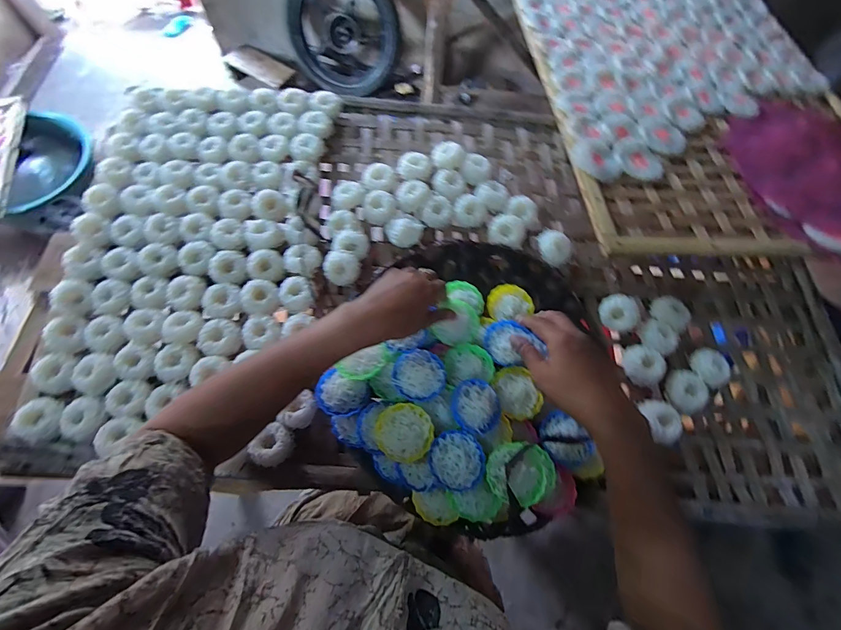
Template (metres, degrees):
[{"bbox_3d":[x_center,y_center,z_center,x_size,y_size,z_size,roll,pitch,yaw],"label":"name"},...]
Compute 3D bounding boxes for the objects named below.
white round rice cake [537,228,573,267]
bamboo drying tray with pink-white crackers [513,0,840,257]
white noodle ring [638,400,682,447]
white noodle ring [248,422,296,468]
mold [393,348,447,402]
[{"bbox_3d":[0.200,-0.100,0.566,0.046,0.026,0.055,-26,69,-13],"label":"white round rice cake"},{"bbox_3d":[0.513,-0.668,0.808,0.612,0.041,1.269,-2,69,-4],"label":"bamboo drying tray with pink-white crackers"},{"bbox_3d":[0.315,0.138,0.488,0.046,0.024,0.057,-7,69,-6],"label":"white noodle ring"},{"bbox_3d":[-0.178,0.158,0.453,0.043,0.021,0.049,38,70,15],"label":"white noodle ring"},{"bbox_3d":[-0.001,0.068,0.435,0.058,0.017,0.059,-13,70,-8],"label":"mold"}]

